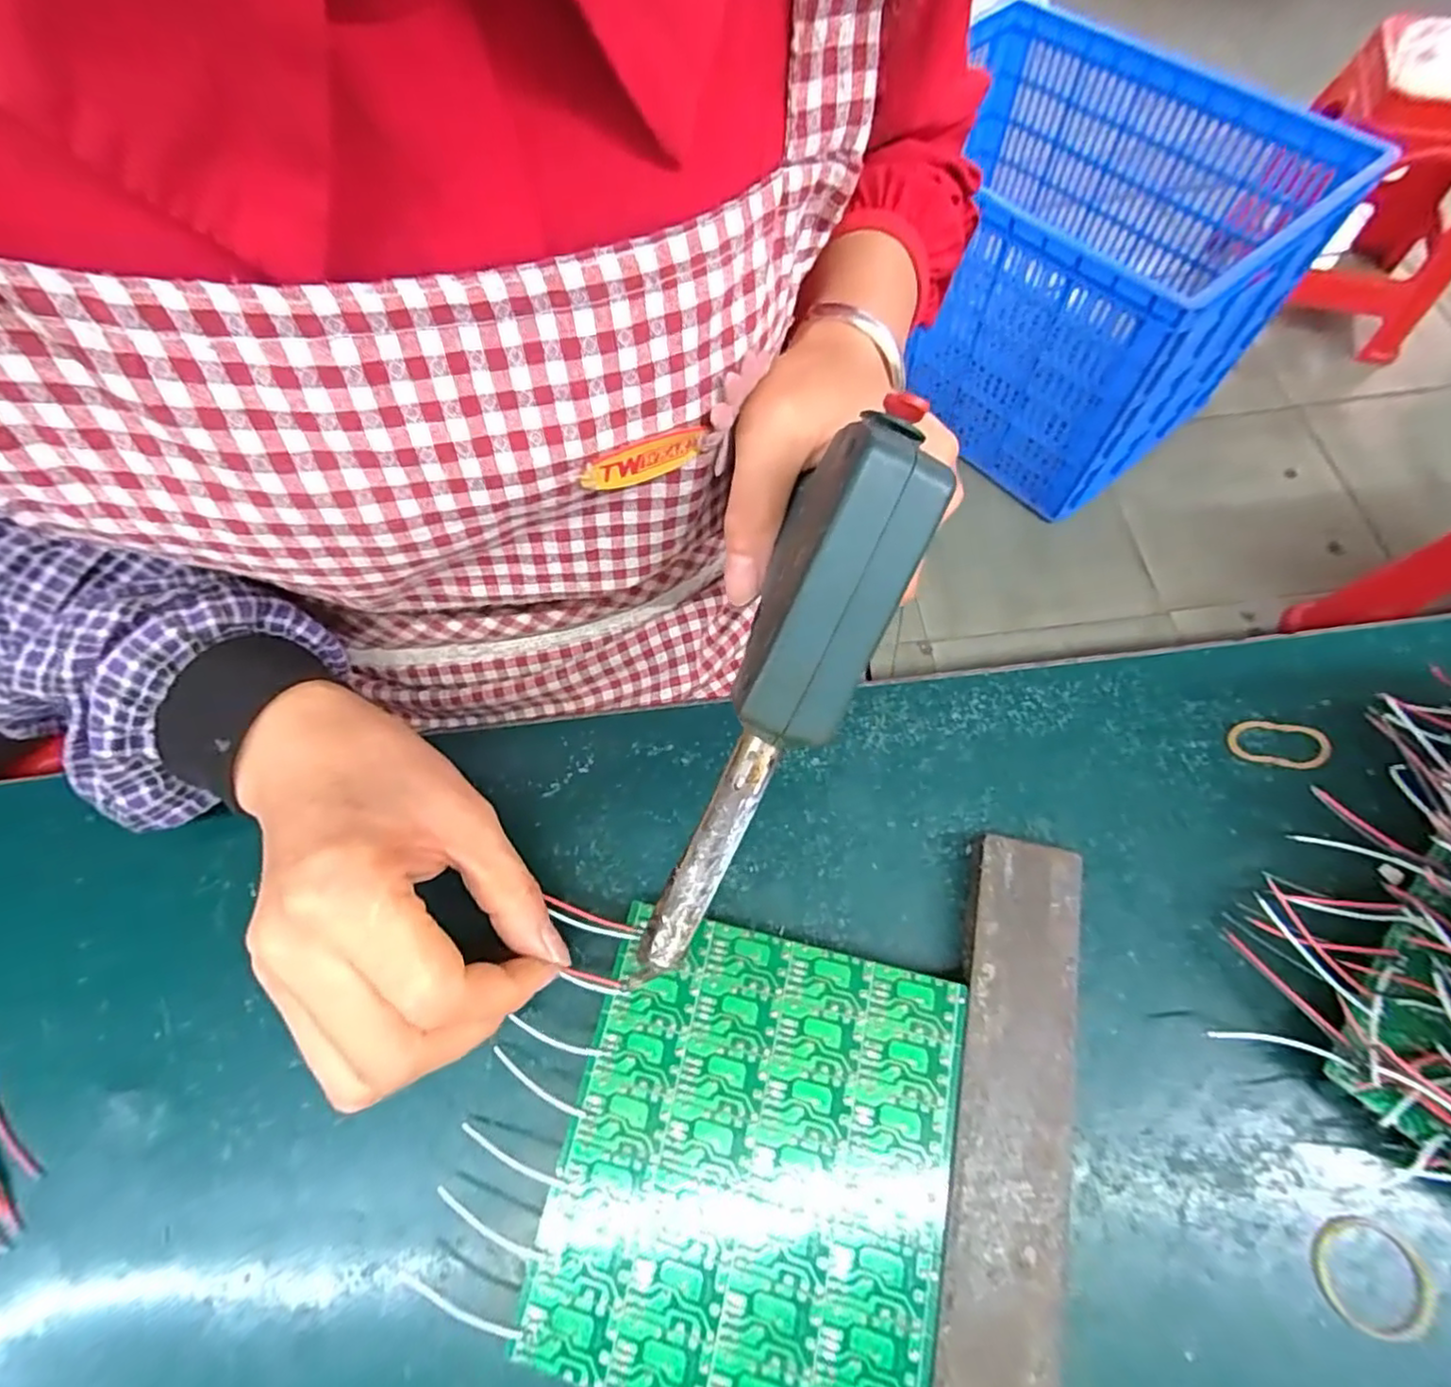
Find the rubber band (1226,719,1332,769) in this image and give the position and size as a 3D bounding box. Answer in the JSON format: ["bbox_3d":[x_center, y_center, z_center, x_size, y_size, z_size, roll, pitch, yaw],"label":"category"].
[{"bbox_3d":[0.224,0.020,0.263,0.036,0.006,0.019,10,68,6],"label":"rubber band"}]

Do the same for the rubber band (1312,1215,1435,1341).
[{"bbox_3d":[0.194,0.175,0.194,0.031,0.004,0.028,12,68,7],"label":"rubber band"}]

